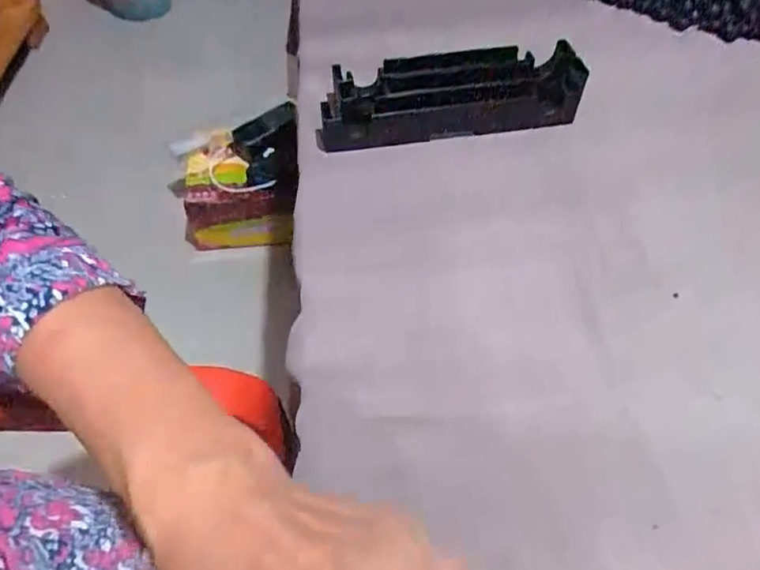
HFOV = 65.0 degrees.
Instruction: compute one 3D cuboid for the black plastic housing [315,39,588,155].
[{"bbox_3d":[0.055,-0.151,0.469,0.206,0.033,0.075,-5,50,-3],"label":"black plastic housing"}]

